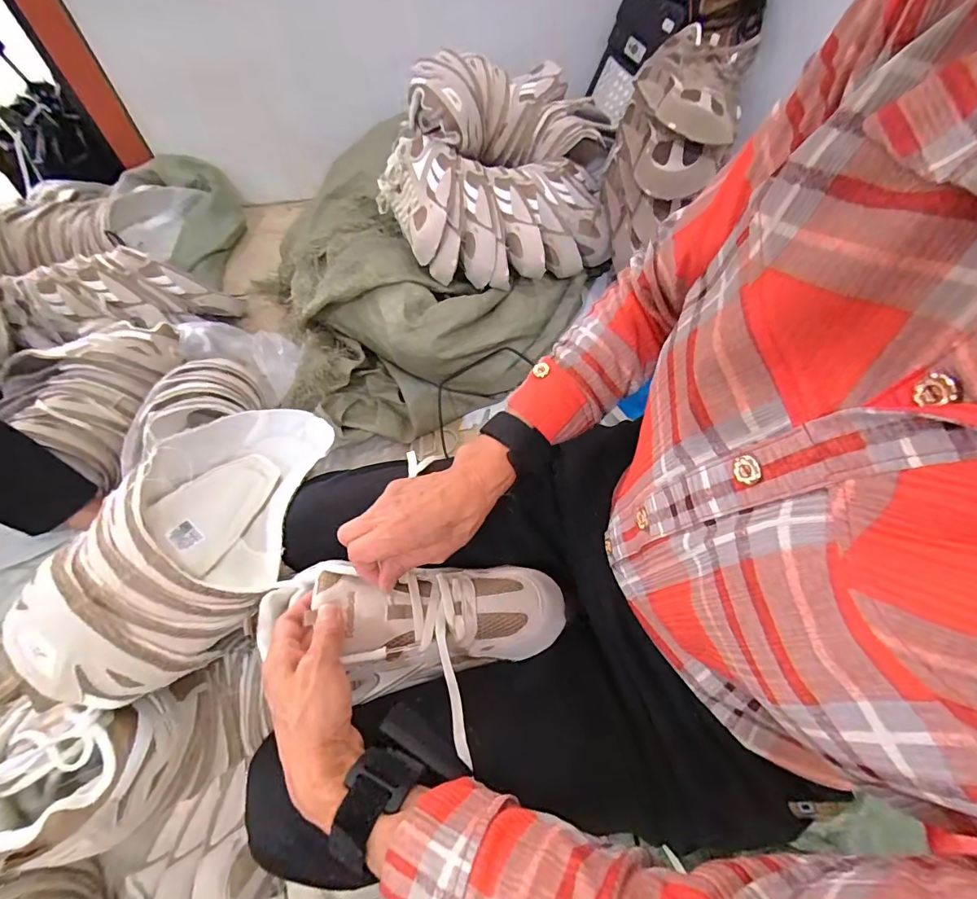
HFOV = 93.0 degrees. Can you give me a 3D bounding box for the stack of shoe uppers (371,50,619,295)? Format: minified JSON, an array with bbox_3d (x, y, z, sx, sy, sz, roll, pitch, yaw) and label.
[{"bbox_3d":[0.026,-0.505,0.823,0.405,0.203,0.418,5,61,1],"label":"stack of shoe uppers"}]

